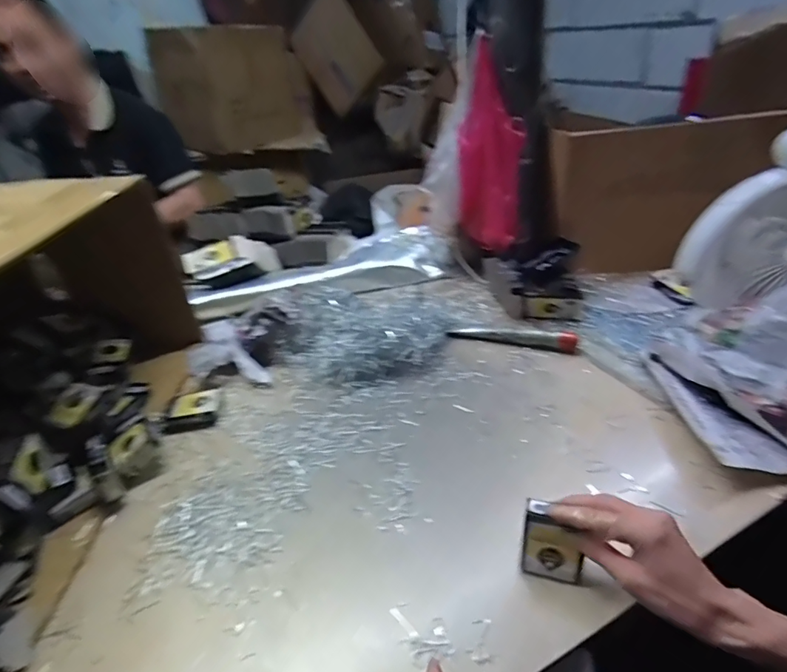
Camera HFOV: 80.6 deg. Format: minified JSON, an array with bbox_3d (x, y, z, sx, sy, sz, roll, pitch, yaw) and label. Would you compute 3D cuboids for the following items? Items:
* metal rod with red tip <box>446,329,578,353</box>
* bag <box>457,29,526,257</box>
[{"bbox_3d":[0.190,-0.003,0.748,0.195,0.024,0.028,6,37,20],"label":"metal rod with red tip"},{"bbox_3d":[0.172,-0.309,0.802,0.107,0.288,0.099,5,37,18],"label":"bag"}]

